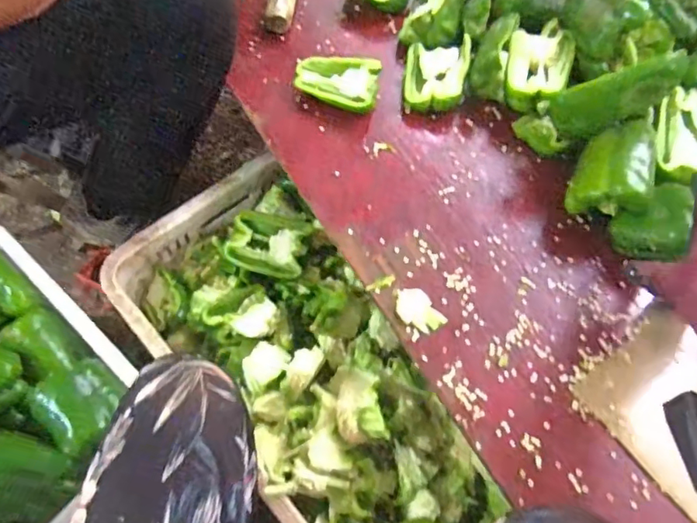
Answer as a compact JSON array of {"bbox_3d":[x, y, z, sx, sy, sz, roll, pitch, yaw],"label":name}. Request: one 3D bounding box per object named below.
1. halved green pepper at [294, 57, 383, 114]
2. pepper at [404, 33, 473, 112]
[{"bbox_3d":[-0.012,-0.203,0.609,0.093,0.038,0.059,13,63,5],"label":"halved green pepper"},{"bbox_3d":[0.100,-0.214,0.619,0.069,0.040,0.090,11,63,4],"label":"pepper"}]

